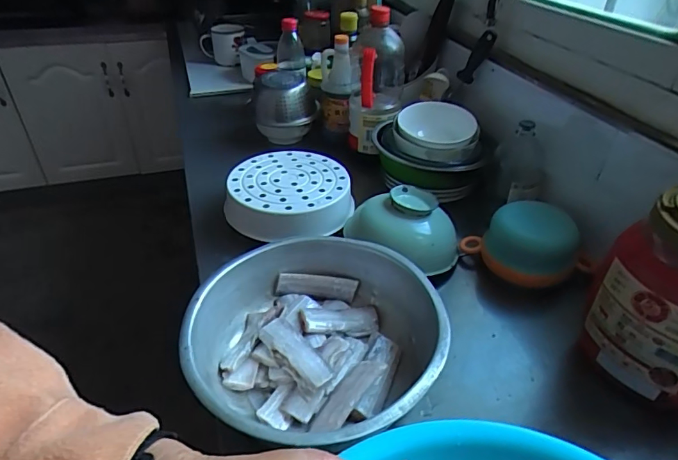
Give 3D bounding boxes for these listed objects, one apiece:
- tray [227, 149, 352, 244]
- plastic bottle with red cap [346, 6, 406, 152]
[{"bbox_3d":[-0.083,-0.062,0.767,0.200,0.057,0.181,-3,37,-7],"label":"tray"},{"bbox_3d":[0.073,-0.282,0.893,0.101,0.244,0.106,4,36,2],"label":"plastic bottle with red cap"}]

